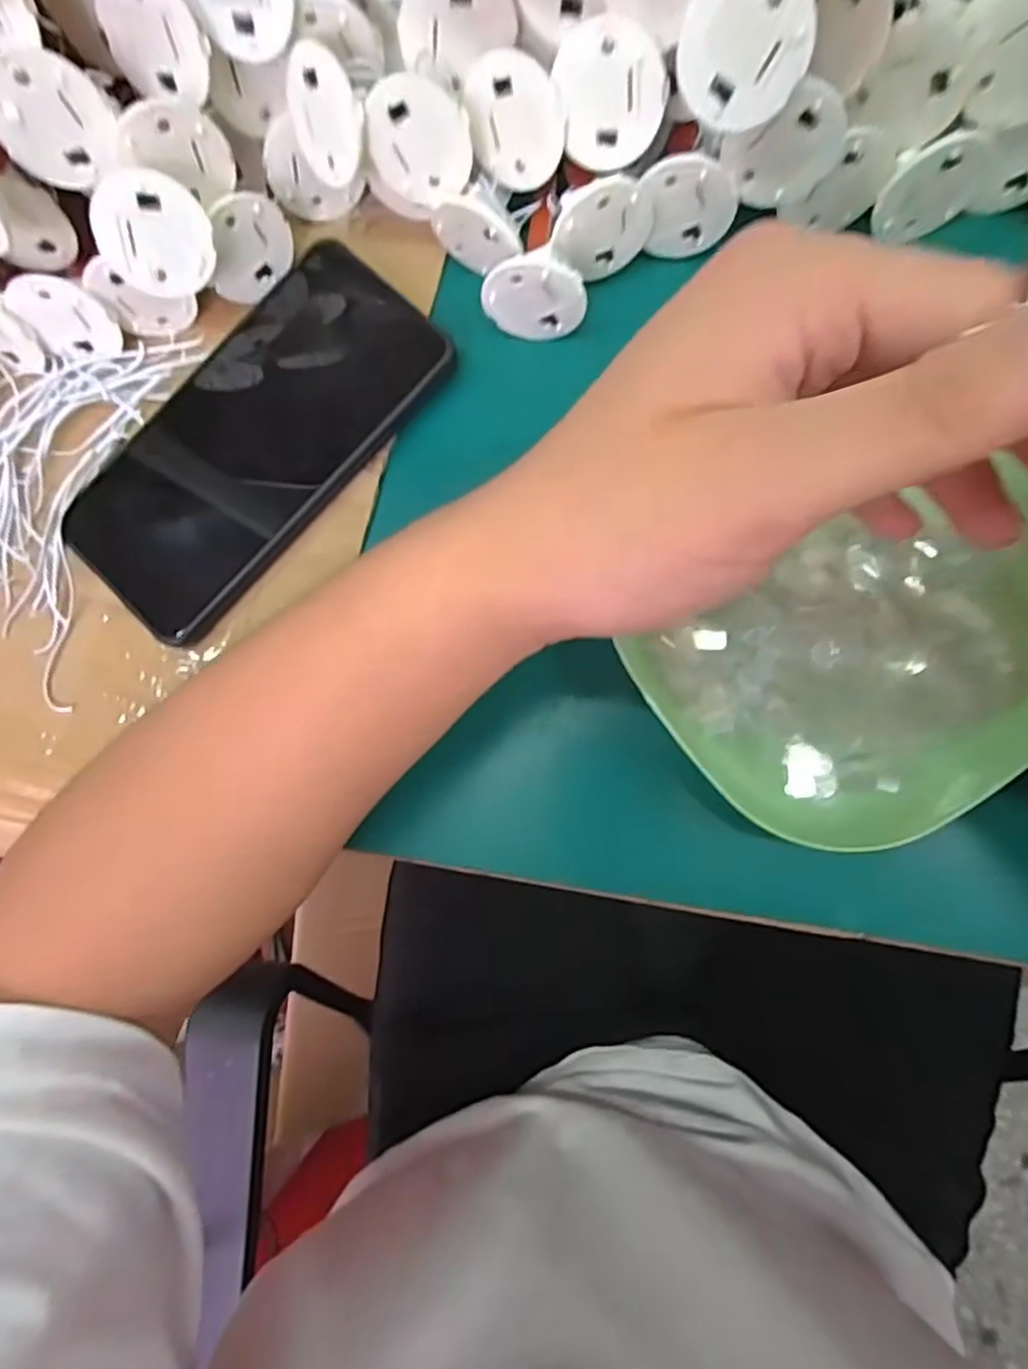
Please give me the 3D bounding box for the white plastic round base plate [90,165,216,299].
[{"bbox_3d":[-0.130,-0.162,0.236,0.037,0.038,0.004,-5,50,-20],"label":"white plastic round base plate"}]

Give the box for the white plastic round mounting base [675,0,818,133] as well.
[{"bbox_3d":[0.070,-0.192,0.198,0.038,0.038,0.004,-3,53,33],"label":"white plastic round mounting base"}]

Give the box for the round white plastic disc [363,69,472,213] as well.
[{"bbox_3d":[-0.034,-0.191,0.233,0.037,0.037,0.004,11,62,-6],"label":"round white plastic disc"}]

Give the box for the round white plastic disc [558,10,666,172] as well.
[{"bbox_3d":[0.033,-0.197,0.219,0.034,0.038,0.004,5,54,20],"label":"round white plastic disc"}]

